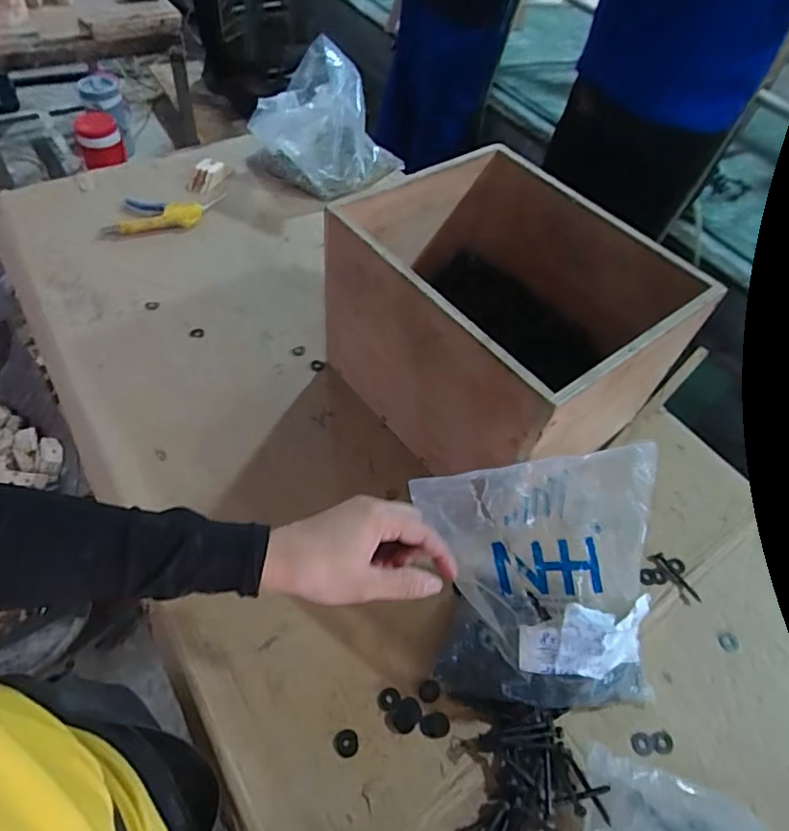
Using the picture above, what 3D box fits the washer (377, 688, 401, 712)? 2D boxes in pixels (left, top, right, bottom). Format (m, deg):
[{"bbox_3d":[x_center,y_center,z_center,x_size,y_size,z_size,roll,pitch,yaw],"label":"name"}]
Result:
[{"bbox_3d":[-0.005,0.260,0.504,0.020,0.004,0.018,-3,53,-7],"label":"washer"}]

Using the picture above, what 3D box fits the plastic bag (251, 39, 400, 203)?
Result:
[{"bbox_3d":[-0.122,-0.498,0.947,0.187,0.154,0.196,39,59,22],"label":"plastic bag"}]

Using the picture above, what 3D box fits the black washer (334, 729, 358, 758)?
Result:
[{"bbox_3d":[-0.042,0.286,0.480,0.020,0.004,0.021,3,53,-3],"label":"black washer"}]

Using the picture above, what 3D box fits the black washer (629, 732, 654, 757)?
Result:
[{"bbox_3d":[0.227,0.300,0.503,0.021,0.004,0.019,-2,53,-7],"label":"black washer"}]

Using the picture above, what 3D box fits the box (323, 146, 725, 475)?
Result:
[{"bbox_3d":[0.119,-0.104,0.625,0.272,0.204,0.312,-29,62,-25],"label":"box"}]

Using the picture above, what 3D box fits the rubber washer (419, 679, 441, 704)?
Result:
[{"bbox_3d":[0.033,0.255,0.510,0.020,0.004,0.019,3,53,-3],"label":"rubber washer"}]

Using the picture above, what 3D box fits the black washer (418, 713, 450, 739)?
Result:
[{"bbox_3d":[0.036,0.278,0.495,0.027,0.004,0.020,-2,53,-7],"label":"black washer"}]

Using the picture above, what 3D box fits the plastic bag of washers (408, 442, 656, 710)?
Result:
[{"bbox_3d":[0.130,0.150,0.490,0.200,0.167,0.170,-3,53,-8],"label":"plastic bag of washers"}]

